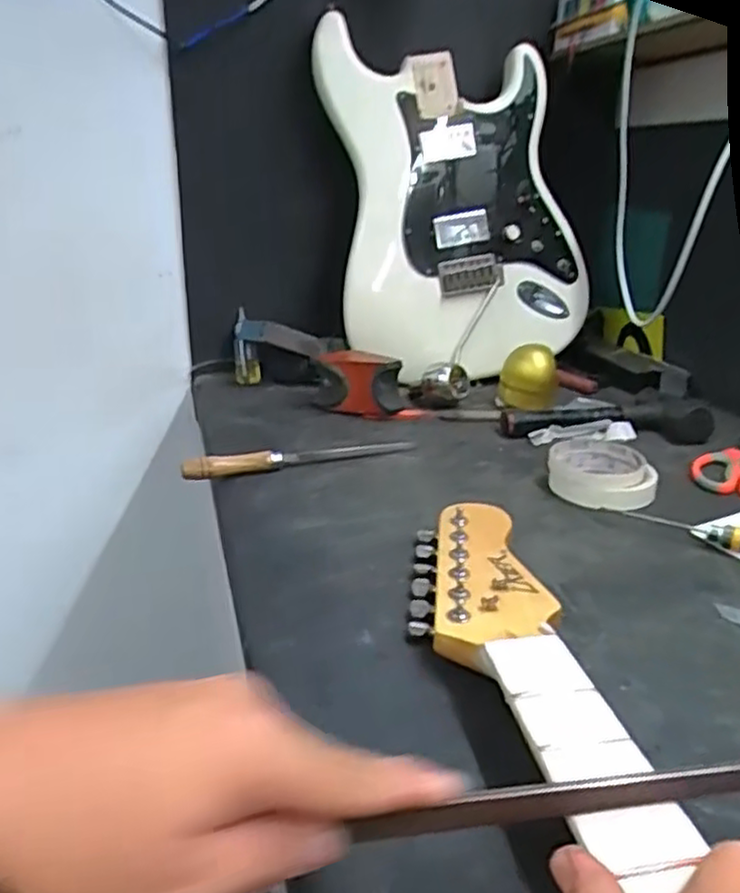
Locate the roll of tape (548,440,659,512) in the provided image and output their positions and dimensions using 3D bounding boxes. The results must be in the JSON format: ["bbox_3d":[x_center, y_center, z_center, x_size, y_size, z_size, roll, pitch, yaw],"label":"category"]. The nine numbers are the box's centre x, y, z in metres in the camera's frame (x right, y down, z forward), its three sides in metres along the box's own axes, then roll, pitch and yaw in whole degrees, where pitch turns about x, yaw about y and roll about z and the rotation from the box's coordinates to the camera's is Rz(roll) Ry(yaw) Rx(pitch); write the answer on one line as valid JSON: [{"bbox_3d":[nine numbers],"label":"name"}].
[{"bbox_3d":[0.211,0.025,0.658,0.092,0.032,0.103,8,24,19],"label":"roll of tape"}]

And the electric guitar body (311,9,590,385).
[{"bbox_3d":[0.109,-0.303,0.906,0.308,0.422,0.059,-9,9,-6],"label":"electric guitar body"}]

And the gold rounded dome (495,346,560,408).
[{"bbox_3d":[0.189,-0.082,0.857,0.064,0.071,0.055,6,23,15],"label":"gold rounded dome"}]

